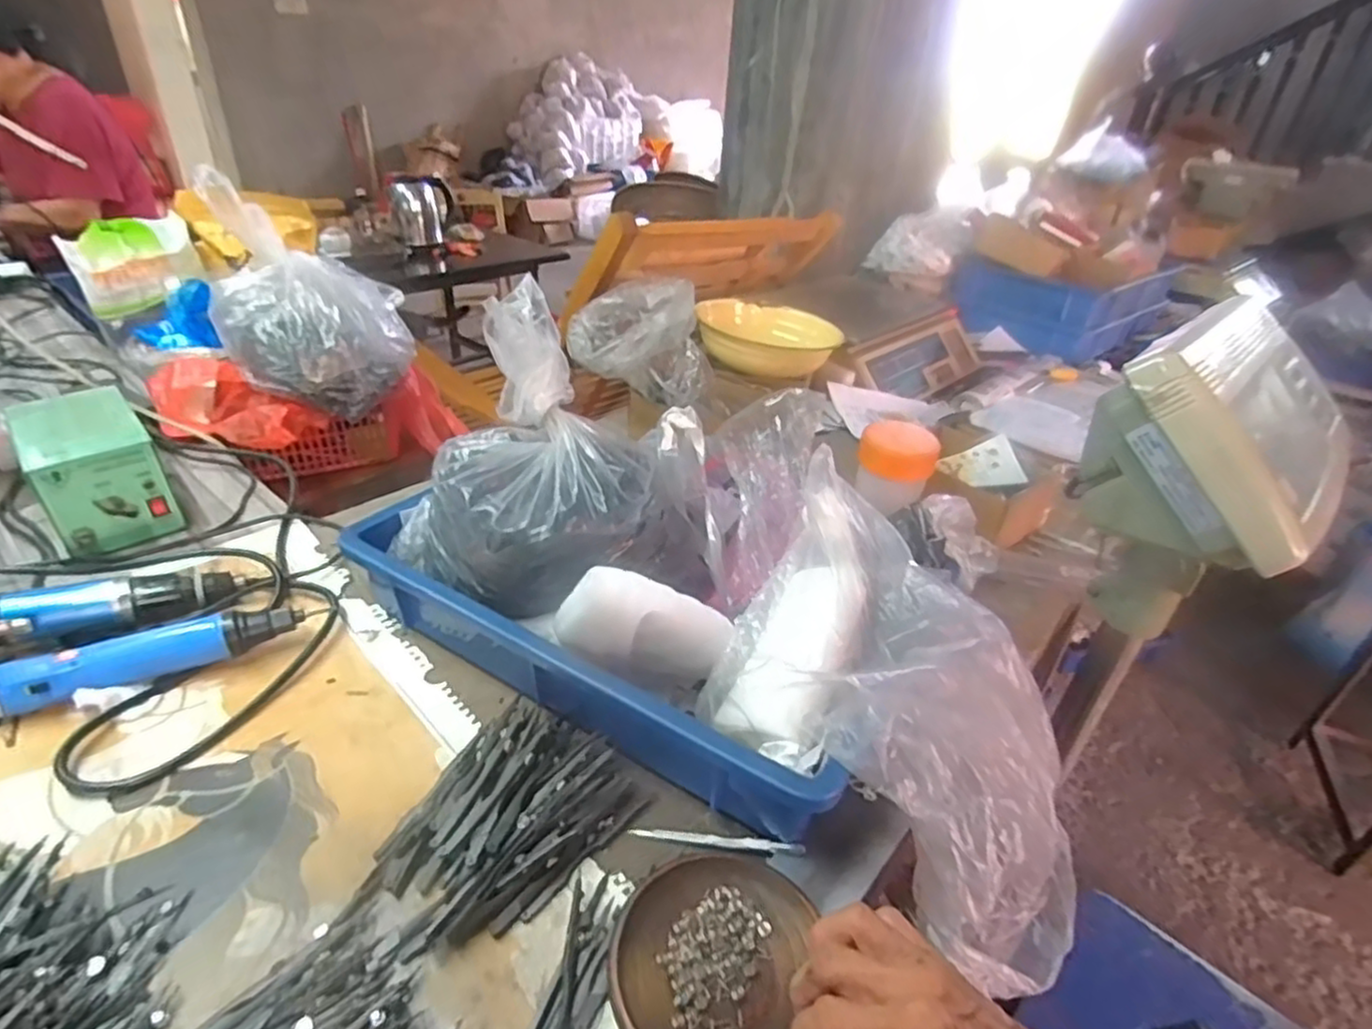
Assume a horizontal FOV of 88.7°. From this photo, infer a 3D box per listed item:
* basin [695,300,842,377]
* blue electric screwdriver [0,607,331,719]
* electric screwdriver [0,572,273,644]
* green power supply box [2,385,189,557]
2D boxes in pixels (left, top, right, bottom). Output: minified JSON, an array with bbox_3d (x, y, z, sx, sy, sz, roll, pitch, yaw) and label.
[{"bbox_3d":[0.113,-0.242,0.952,0.193,0.061,0.136,9,33,7],"label":"basin"},{"bbox_3d":[-0.423,0.110,0.495,0.277,0.036,0.050,-15,37,-27],"label":"blue electric screwdriver"},{"bbox_3d":[-0.454,0.074,0.536,0.213,0.046,0.035,-14,36,-26],"label":"electric screwdriver"},{"bbox_3d":[-0.548,-0.040,0.651,0.145,0.097,0.085,30,41,35],"label":"green power supply box"}]

